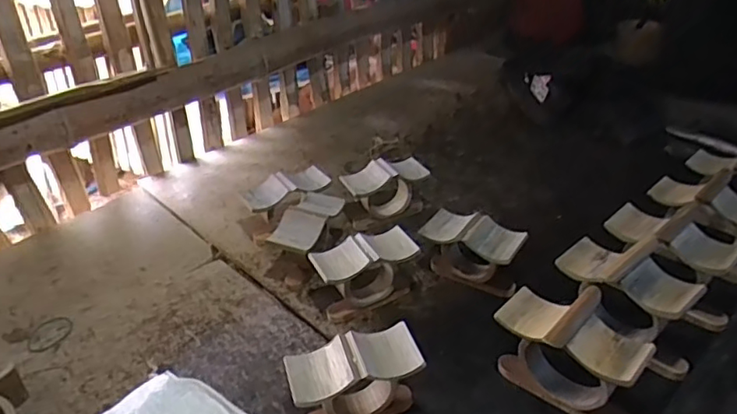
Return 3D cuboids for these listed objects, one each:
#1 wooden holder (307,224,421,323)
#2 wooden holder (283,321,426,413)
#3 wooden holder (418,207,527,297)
[{"bbox_3d":[-0.003,0.075,0.635,0.110,0.075,0.053,-18,35,-20],"label":"wooden holder"},{"bbox_3d":[-0.010,0.157,0.502,0.111,0.078,0.053,-12,33,-12],"label":"wooden holder"},{"bbox_3d":[0.118,0.054,0.658,0.114,0.076,0.057,18,38,31],"label":"wooden holder"}]

